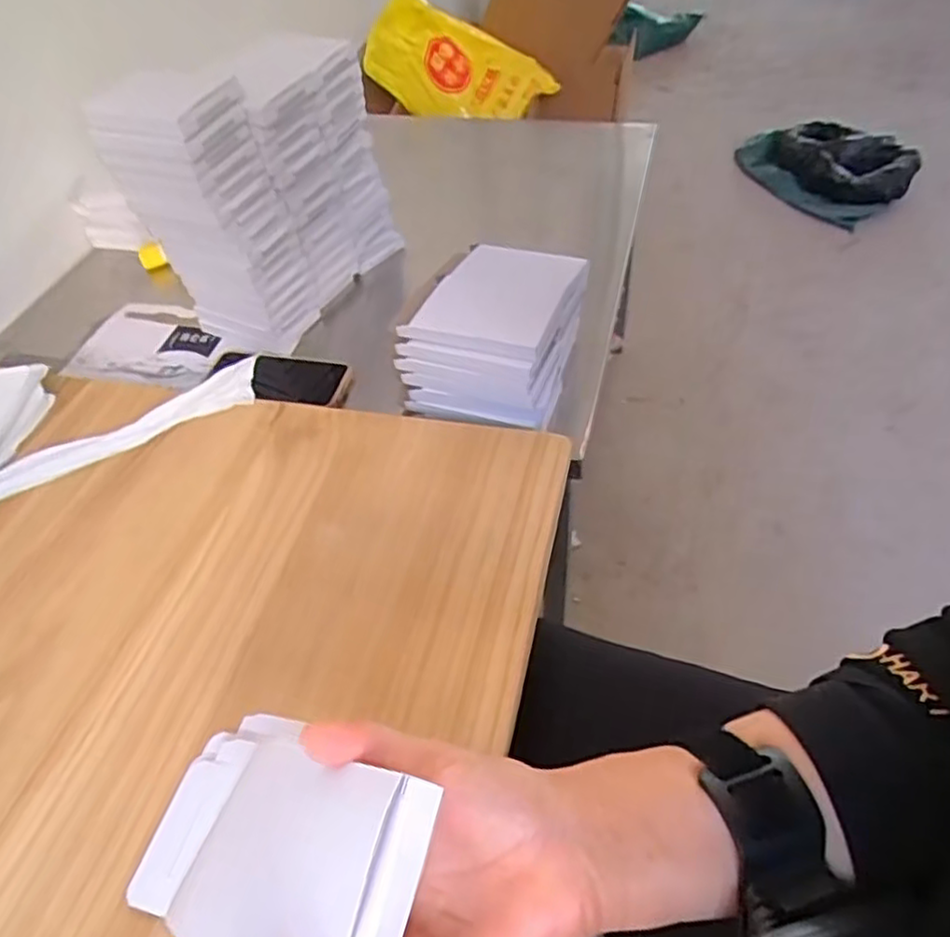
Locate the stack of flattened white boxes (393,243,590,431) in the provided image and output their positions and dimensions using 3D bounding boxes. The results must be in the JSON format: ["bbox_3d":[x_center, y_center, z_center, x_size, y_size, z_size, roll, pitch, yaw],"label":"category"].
[{"bbox_3d":[0.025,-0.140,0.692,0.144,0.109,0.170,14,50,19],"label":"stack of flattened white boxes"}]

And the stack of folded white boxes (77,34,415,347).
[{"bbox_3d":[-0.238,-0.321,0.805,0.144,0.270,0.301,19,53,20],"label":"stack of folded white boxes"}]

